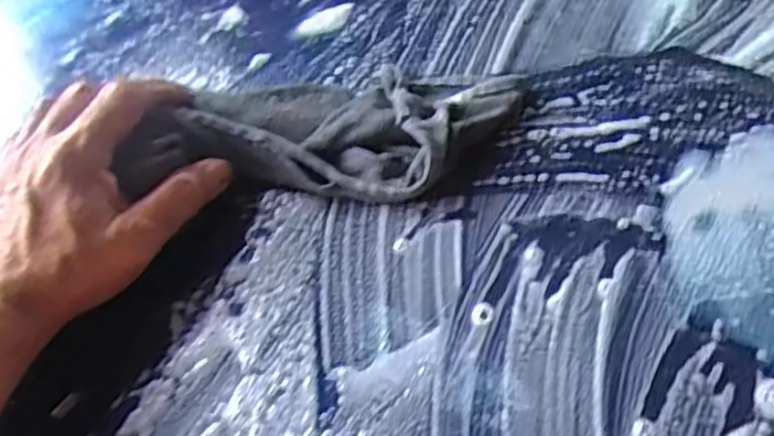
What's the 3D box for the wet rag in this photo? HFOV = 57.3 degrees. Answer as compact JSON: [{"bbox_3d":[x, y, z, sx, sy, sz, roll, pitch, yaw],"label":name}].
[{"bbox_3d":[-0.034,-0.048,0.410,0.214,0.034,0.086,-3,49,-1],"label":"wet rag"}]

